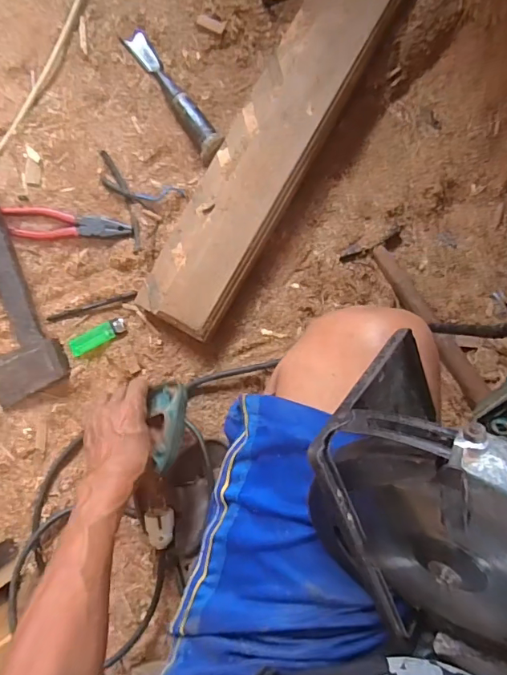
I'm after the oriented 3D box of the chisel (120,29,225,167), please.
[{"bbox_3d":[-0.115,-0.348,0.681,0.036,0.036,0.237,-34,84,1],"label":"chisel"}]

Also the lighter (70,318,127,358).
[{"bbox_3d":[-0.218,-0.001,0.678,0.082,0.009,0.028,-27,84,1],"label":"lighter"}]

